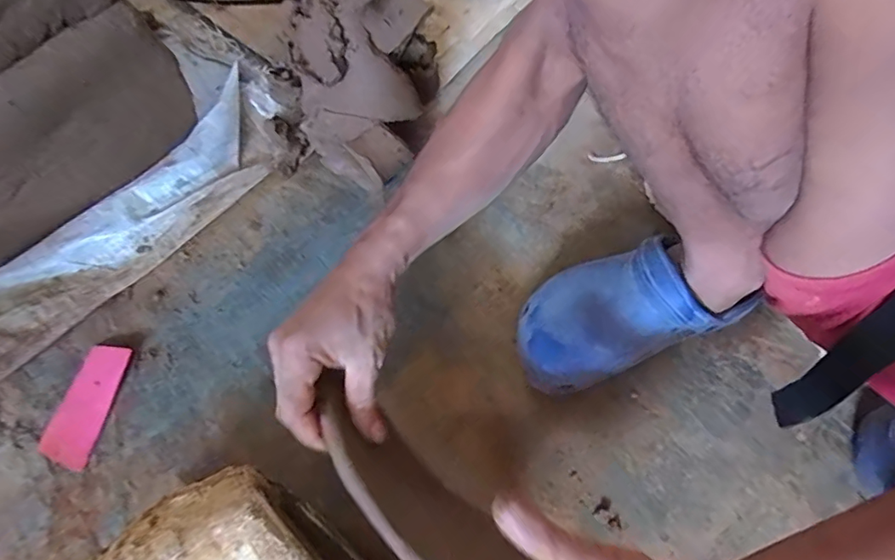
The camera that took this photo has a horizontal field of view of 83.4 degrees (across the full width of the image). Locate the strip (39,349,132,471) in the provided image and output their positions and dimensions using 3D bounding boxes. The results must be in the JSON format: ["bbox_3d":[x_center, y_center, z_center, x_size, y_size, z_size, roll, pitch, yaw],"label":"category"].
[{"bbox_3d":[-0.337,0.115,0.468,0.042,0.011,0.108,8,62,3],"label":"strip"}]

